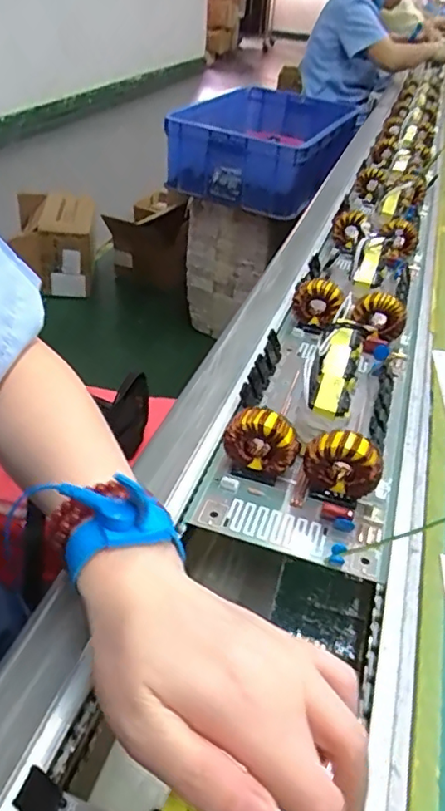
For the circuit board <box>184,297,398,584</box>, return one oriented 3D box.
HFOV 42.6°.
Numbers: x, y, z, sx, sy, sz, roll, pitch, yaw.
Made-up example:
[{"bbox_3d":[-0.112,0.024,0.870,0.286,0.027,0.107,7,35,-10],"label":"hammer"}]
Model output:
[{"bbox_3d":[0.070,0.016,0.435,0.132,0.060,0.254,12,39,14],"label":"circuit board"}]

